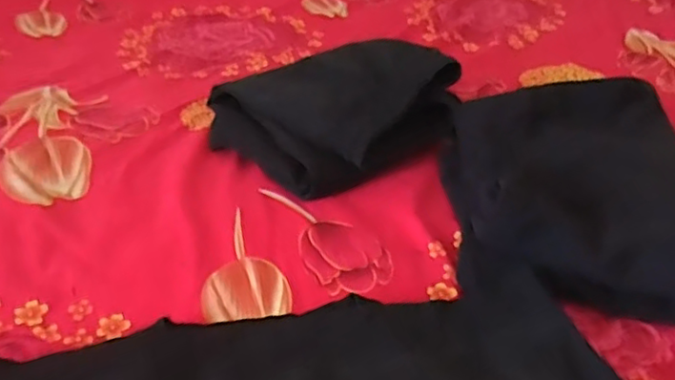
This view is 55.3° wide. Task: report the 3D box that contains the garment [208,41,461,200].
[{"bbox_3d":[-0.008,-0.118,0.906,0.277,0.126,0.255,3,37,-2],"label":"garment"}]

